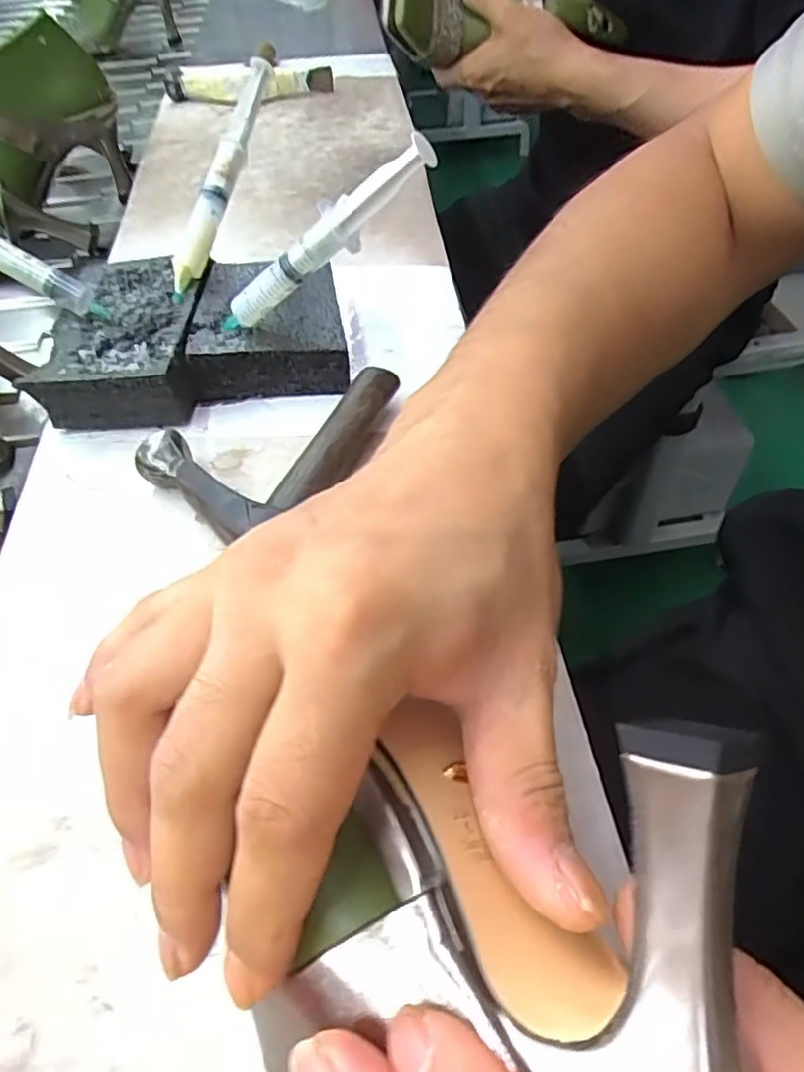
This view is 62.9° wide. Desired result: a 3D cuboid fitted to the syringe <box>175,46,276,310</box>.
[{"bbox_3d":[-0.109,-0.218,0.396,0.020,0.025,0.163,18,87,18],"label":"syringe"}]

